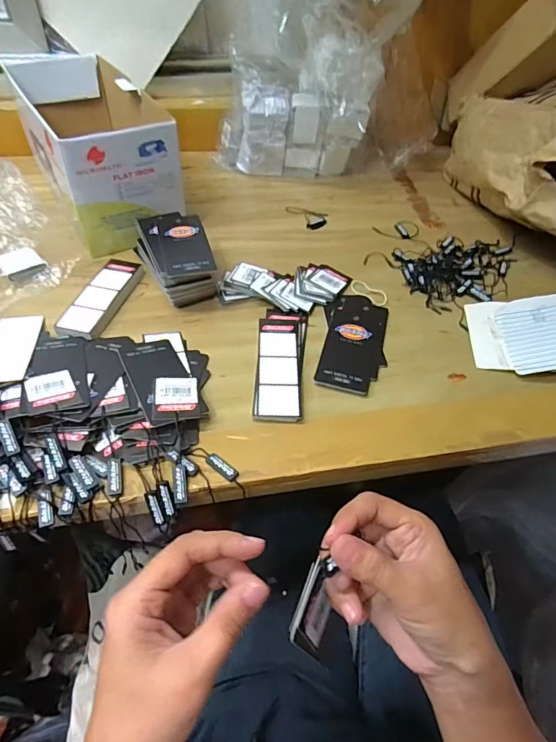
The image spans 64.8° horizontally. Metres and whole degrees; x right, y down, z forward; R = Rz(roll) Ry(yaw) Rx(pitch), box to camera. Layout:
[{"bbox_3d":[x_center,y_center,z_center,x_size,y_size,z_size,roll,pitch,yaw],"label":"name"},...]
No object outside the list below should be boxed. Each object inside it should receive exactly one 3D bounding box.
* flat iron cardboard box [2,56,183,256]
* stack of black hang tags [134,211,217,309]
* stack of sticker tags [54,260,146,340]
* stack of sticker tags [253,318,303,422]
[{"bbox_3d":[-0.229,-0.291,0.569,0.121,0.127,0.282,-22,54,-20],"label":"flat iron cardboard box"},{"bbox_3d":[-0.111,-0.125,0.482,0.069,0.054,0.117,-17,52,-16],"label":"stack of black hang tags"},{"bbox_3d":[-0.184,-0.080,0.462,0.044,0.009,0.123,11,50,7],"label":"stack of sticker tags"},{"bbox_3d":[0.000,-0.007,0.411,0.042,0.011,0.122,1,49,-2],"label":"stack of sticker tags"}]

